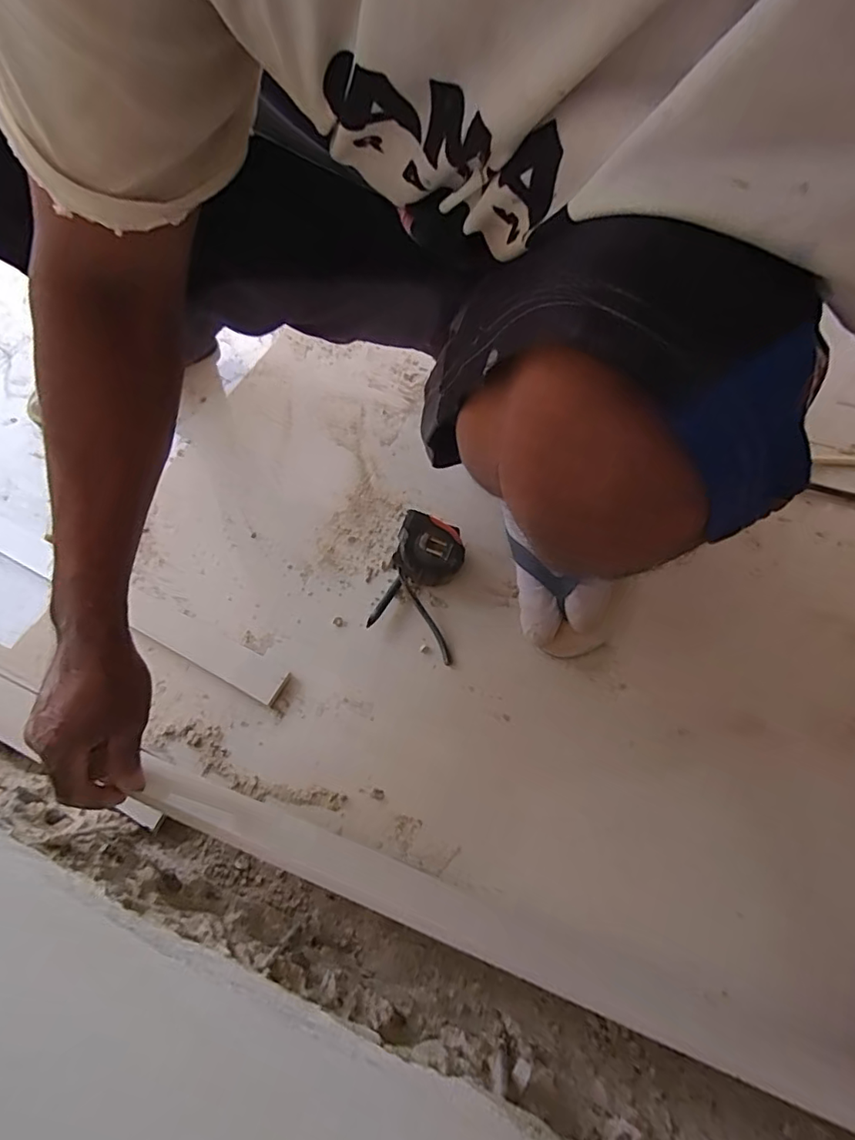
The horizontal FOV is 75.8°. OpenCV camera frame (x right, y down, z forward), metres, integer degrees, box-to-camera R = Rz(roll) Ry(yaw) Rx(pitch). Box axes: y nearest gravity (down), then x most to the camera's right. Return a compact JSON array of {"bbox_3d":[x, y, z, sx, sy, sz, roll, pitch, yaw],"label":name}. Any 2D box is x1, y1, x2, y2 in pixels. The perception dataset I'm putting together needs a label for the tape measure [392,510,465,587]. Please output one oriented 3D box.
[{"bbox_3d":[0.003,-0.016,0.571,0.067,0.045,0.073,11,62,9],"label":"tape measure"}]

